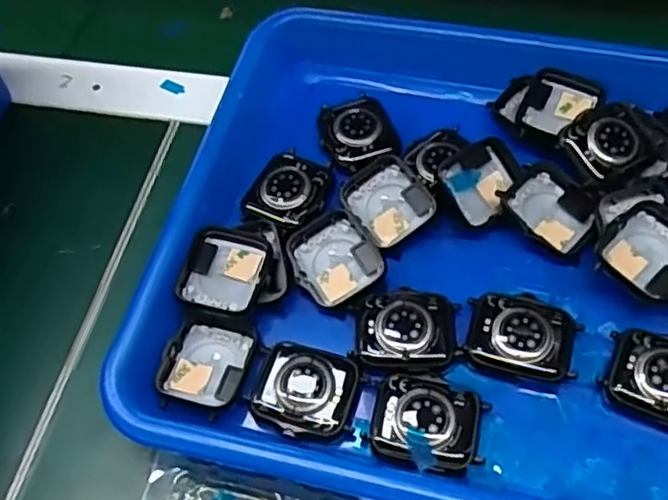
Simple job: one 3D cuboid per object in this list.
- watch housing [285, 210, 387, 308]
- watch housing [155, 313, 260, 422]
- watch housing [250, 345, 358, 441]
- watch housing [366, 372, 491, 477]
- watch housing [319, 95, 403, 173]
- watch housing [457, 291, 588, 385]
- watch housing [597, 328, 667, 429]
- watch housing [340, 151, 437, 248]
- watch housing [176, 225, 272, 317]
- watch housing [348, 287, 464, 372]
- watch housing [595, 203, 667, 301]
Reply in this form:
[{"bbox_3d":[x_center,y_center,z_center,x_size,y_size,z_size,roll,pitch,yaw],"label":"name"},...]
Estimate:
[{"bbox_3d":[-0.001,0.004,0.318,0.037,0.012,0.041,-30,60,-14],"label":"watch housing"},{"bbox_3d":[-0.054,0.050,0.296,0.036,0.009,0.040,14,59,13],"label":"watch housing"},{"bbox_3d":[-0.012,0.057,0.283,0.040,0.010,0.035,13,59,13],"label":"watch housing"},{"bbox_3d":[0.037,0.069,0.274,0.043,0.009,0.036,16,60,14],"label":"watch housing"},{"bbox_3d":[0.013,-0.061,0.354,0.038,0.010,0.047,-16,57,-6],"label":"watch housing"},{"bbox_3d":[0.079,0.036,0.290,0.045,0.009,0.034,15,60,14],"label":"watch housing"},{"bbox_3d":[0.135,0.051,0.277,0.045,0.012,0.037,19,61,16],"label":"watch housing"},{"bbox_3d":[0.025,-0.024,0.330,0.037,0.015,0.040,-36,61,-17],"label":"watch housing"},{"bbox_3d":[-0.048,0.009,0.312,0.035,0.013,0.041,12,59,12],"label":"watch housing"},{"bbox_3d":[0.032,0.033,0.295,0.043,0.008,0.035,6,58,8],"label":"watch housing"},{"bbox_3d":[0.138,0.000,0.297,0.037,0.010,0.042,38,68,25],"label":"watch housing"}]

